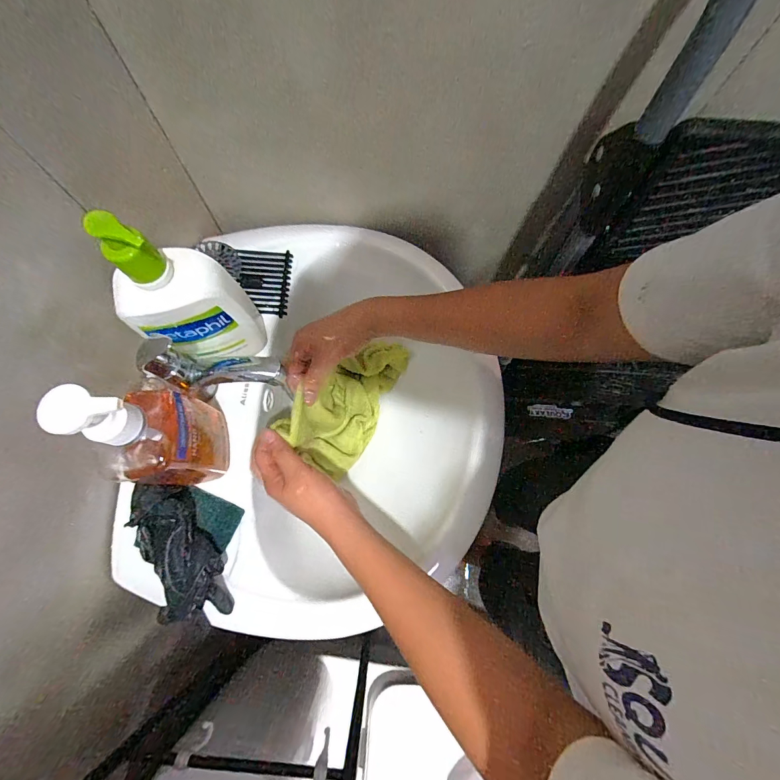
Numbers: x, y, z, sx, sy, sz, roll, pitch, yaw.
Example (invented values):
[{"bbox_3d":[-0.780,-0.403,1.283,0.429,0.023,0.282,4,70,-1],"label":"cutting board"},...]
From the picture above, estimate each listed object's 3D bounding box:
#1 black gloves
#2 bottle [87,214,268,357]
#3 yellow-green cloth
[{"bbox_3d":[-0.205,0.155,0.359,0.054,0.034,0.138,-29,77,-10],"label":"black gloves"},{"bbox_3d":[-0.183,-0.080,0.339,0.089,0.199,0.051,-17,75,-7],"label":"bottle"},{"bbox_3d":[-0.049,0.007,0.459,0.078,0.132,0.182,27,75,6],"label":"yellow-green cloth"}]

